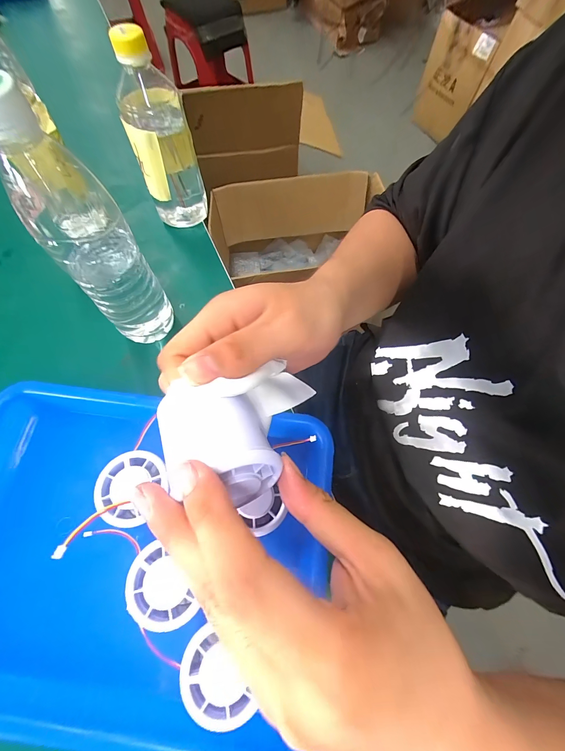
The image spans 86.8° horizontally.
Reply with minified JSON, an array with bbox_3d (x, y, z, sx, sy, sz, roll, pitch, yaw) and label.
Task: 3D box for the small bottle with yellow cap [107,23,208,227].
[{"bbox_3d":[-0.138,-0.266,0.348,0.066,0.187,0.062,-12,68,-6],"label":"small bottle with yellow cap"}]

